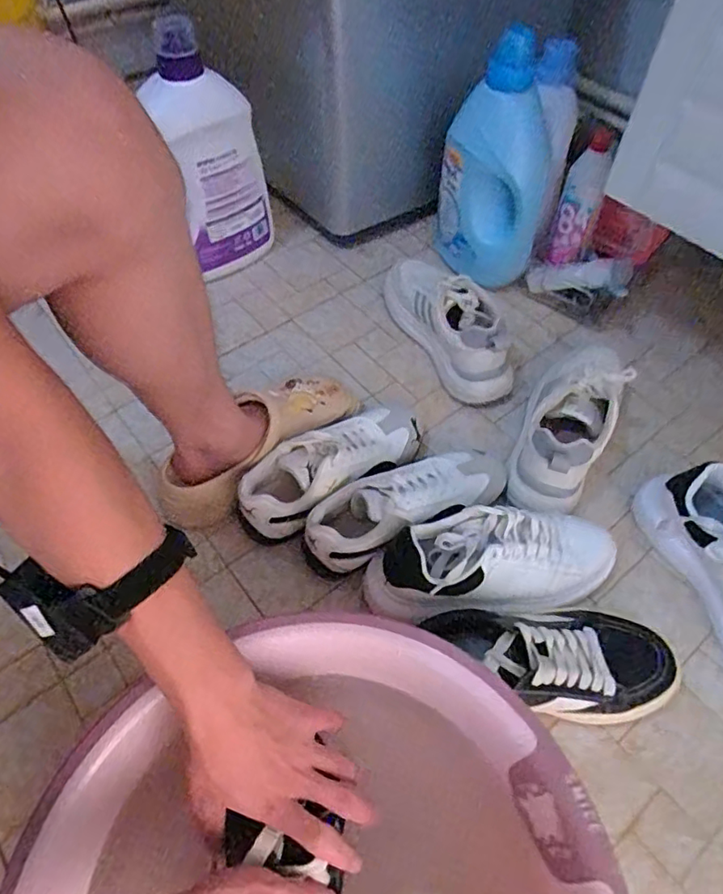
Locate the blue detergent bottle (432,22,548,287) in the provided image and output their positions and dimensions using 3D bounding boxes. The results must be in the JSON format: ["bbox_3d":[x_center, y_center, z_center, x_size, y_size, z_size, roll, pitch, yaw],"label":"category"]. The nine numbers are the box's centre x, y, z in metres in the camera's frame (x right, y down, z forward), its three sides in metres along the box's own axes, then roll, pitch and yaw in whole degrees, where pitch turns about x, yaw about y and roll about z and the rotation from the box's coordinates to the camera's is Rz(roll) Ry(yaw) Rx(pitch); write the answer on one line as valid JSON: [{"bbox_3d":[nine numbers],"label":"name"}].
[{"bbox_3d":[0.187,-0.387,0.807,0.153,0.281,0.098,7,56,5],"label":"blue detergent bottle"}]

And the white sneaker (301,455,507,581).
[{"bbox_3d":[0.054,0.061,0.658,0.257,0.083,0.087,-26,60,-18],"label":"white sneaker"}]

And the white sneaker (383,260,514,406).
[{"bbox_3d":[0.118,-0.185,0.815,0.086,0.107,0.279,-24,58,-15],"label":"white sneaker"}]

